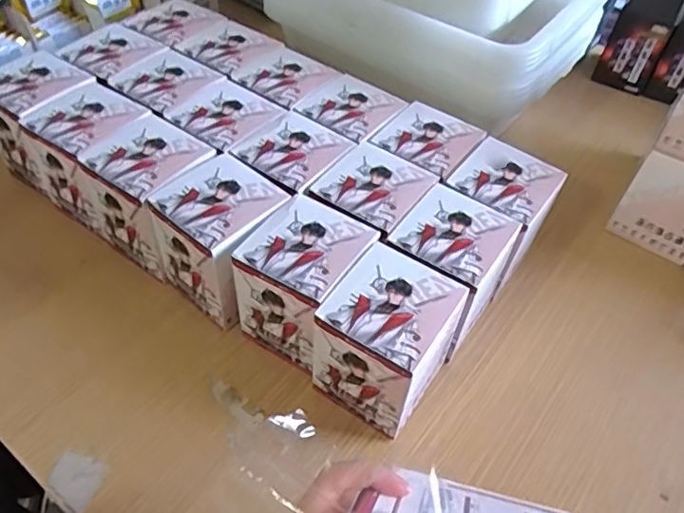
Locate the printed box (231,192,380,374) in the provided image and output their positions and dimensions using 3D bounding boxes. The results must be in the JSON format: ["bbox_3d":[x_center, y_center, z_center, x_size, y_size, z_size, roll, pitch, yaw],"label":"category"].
[{"bbox_3d":[-0.029,0.021,0.466,0.078,0.098,0.087,30,54,18],"label":"printed box"}]

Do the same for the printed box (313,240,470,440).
[{"bbox_3d":[0.035,0.068,0.442,0.081,0.114,0.088,29,54,18],"label":"printed box"}]

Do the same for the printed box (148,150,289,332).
[{"bbox_3d":[-0.101,-0.010,0.497,0.087,0.113,0.085,36,56,22],"label":"printed box"}]

